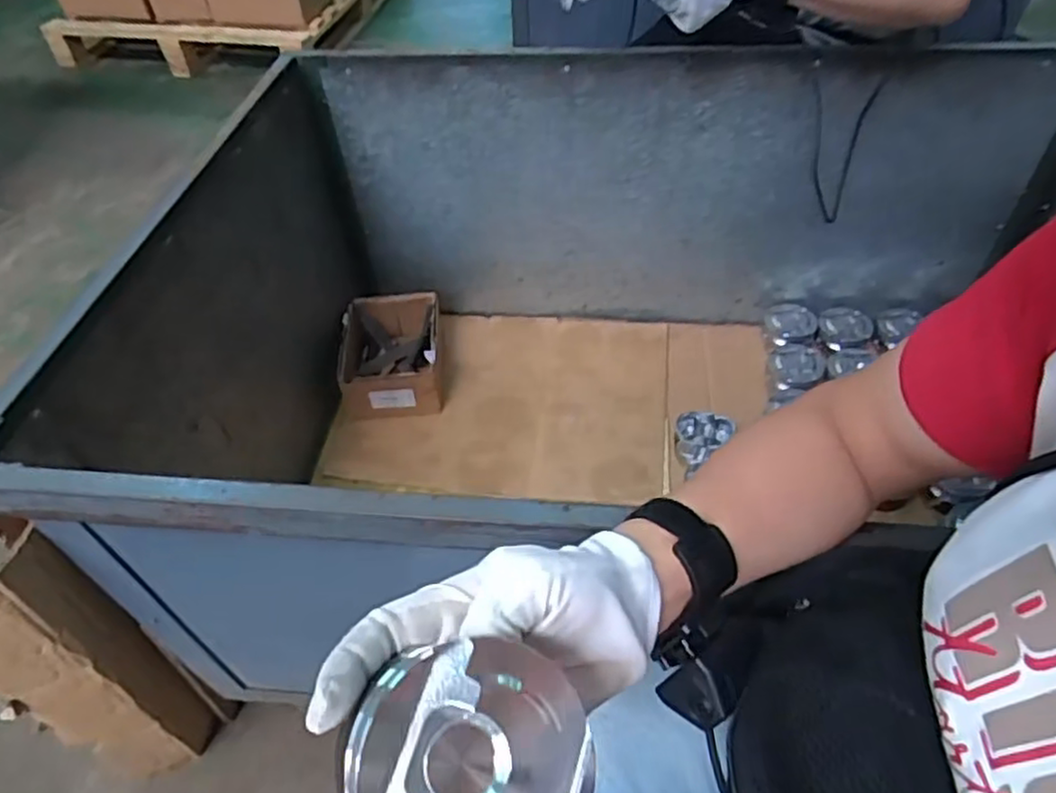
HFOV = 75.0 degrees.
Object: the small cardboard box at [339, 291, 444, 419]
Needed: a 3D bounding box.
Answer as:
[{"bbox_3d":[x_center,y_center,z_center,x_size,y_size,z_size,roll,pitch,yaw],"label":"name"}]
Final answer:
[{"bbox_3d":[-0.224,-0.077,1.146,0.156,0.103,0.212,-5,49,-1],"label":"small cardboard box"}]

